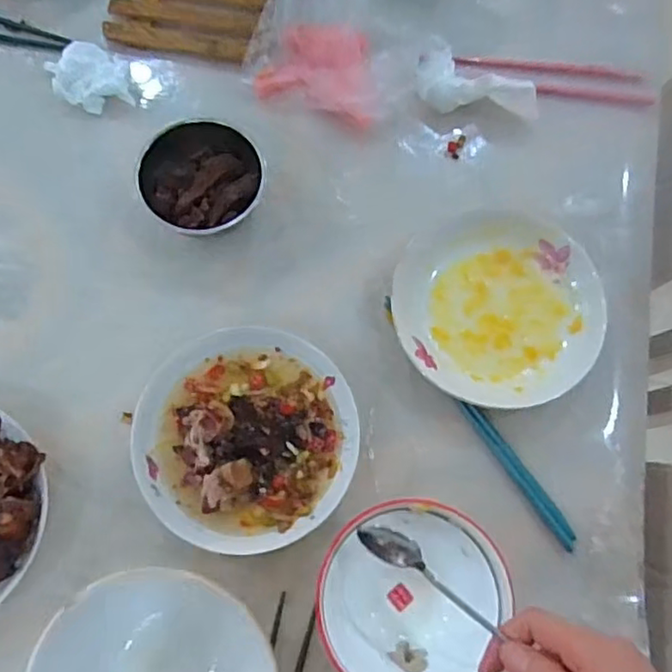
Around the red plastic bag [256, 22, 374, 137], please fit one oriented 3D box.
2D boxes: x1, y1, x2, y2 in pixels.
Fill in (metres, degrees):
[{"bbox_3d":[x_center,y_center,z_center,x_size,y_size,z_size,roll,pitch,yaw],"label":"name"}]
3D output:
[{"bbox_3d":[-0.012,-0.238,0.566,0.114,0.052,0.063,21,74,5],"label":"red plastic bag"}]

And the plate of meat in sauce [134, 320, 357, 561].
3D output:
[{"bbox_3d":[-0.068,0.075,0.482,0.160,0.039,0.170,0,76,-1],"label":"plate of meat in sauce"}]

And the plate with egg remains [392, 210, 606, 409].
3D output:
[{"bbox_3d":[0.133,-0.029,0.525,0.164,0.030,0.173,0,76,-1],"label":"plate with egg remains"}]

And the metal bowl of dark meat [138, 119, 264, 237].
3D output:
[{"bbox_3d":[-0.114,-0.131,0.537,0.099,0.051,0.097,0,76,-1],"label":"metal bowl of dark meat"}]

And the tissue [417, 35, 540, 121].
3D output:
[{"bbox_3d":[0.127,-0.227,0.578,0.120,0.031,0.050,31,78,7],"label":"tissue"}]

